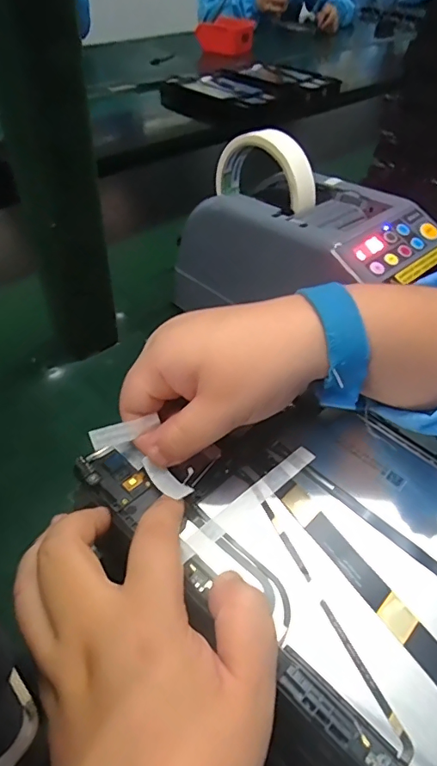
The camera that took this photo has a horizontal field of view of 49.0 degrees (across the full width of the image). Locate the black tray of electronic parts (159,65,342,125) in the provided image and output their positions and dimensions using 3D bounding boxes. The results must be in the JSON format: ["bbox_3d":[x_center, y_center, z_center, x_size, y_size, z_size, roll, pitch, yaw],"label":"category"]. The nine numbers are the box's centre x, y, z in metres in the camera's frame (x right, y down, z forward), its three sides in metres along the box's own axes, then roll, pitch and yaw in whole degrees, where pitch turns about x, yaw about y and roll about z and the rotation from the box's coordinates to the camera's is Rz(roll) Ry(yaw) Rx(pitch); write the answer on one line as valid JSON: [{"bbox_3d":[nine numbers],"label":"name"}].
[{"bbox_3d":[0.083,-0.664,1.075,0.349,0.046,0.269,-32,55,-30],"label":"black tray of electronic parts"}]

